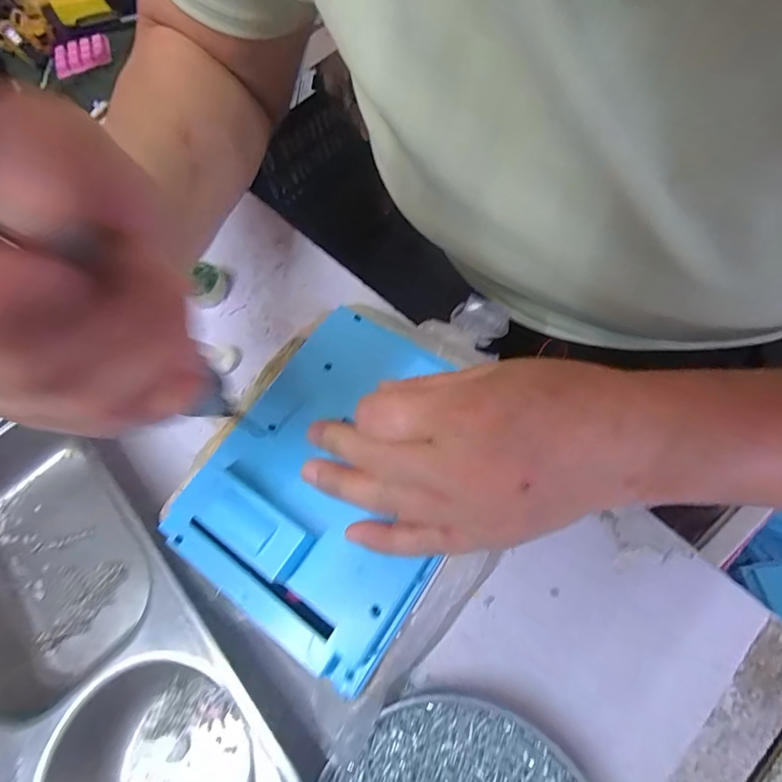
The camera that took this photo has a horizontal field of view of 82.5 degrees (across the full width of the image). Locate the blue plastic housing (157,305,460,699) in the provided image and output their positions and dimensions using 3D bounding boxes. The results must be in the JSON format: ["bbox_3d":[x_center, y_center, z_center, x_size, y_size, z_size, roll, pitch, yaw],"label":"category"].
[{"bbox_3d":[-0.025,0.036,0.224,0.124,0.023,0.158,29,67,15],"label":"blue plastic housing"}]

